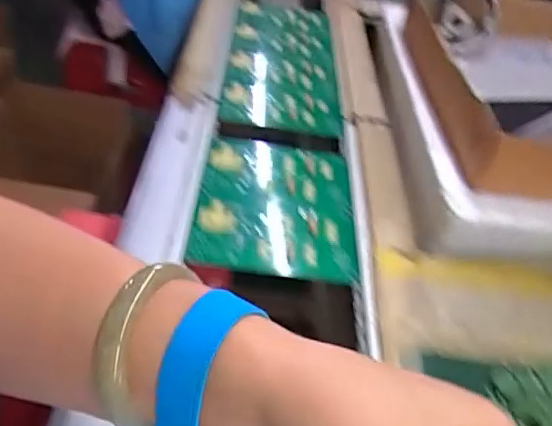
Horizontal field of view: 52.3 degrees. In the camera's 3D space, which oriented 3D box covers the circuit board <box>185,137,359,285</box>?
[{"bbox_3d":[0.000,-0.012,0.484,0.128,0.011,0.174,9,40,-4],"label":"circuit board"}]

